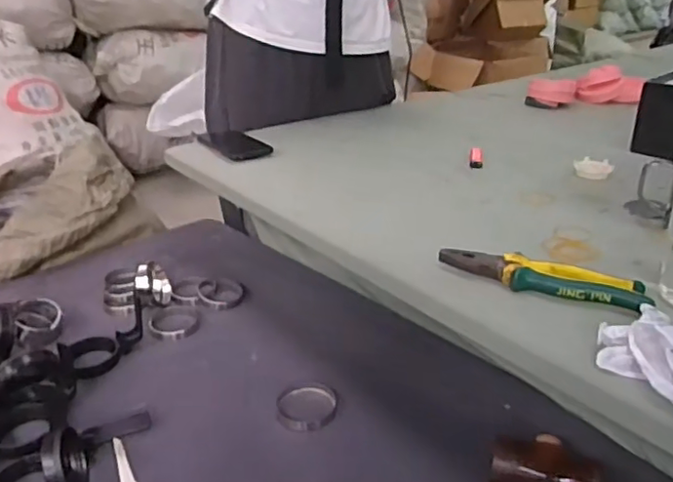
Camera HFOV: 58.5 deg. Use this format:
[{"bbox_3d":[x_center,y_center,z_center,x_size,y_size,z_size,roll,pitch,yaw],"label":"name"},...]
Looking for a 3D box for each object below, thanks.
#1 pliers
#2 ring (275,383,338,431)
[{"bbox_3d":[0.205,0.033,0.610,0.199,0.020,0.054,12,29,26],"label":"pliers"},{"bbox_3d":[-0.036,0.201,0.732,0.075,0.022,0.075,-1,26,0],"label":"ring"}]

